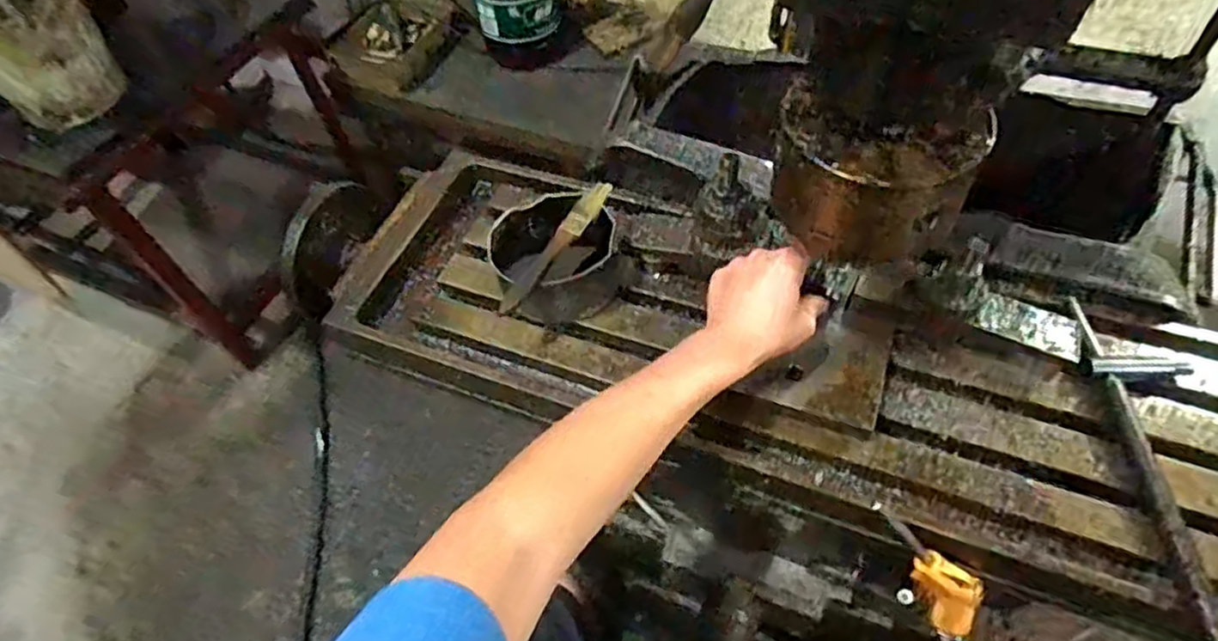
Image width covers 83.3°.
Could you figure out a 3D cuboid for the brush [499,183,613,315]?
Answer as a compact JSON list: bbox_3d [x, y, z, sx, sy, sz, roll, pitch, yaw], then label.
[{"bbox_3d":[-0.042,-0.062,0.570,0.020,0.021,0.146,25,61,20],"label":"brush"}]

